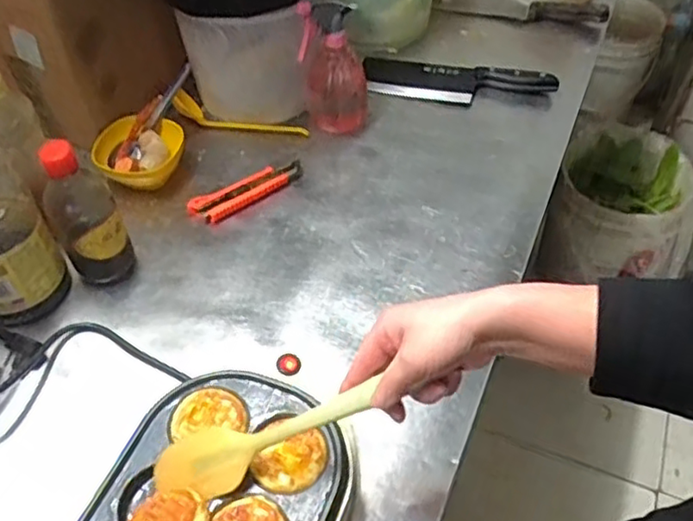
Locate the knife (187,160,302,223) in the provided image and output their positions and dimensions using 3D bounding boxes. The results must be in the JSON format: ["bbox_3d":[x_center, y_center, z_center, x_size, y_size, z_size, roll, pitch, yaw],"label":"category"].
[{"bbox_3d":[-0.127,-0.090,0.839,0.152,0.015,0.041,-30,56,-22],"label":"knife"}]

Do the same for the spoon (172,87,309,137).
[{"bbox_3d":[-0.148,-0.205,0.926,0.193,0.038,0.046,13,52,10],"label":"spoon"}]

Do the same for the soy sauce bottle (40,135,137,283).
[{"bbox_3d":[-0.279,-0.045,0.702,0.067,0.176,0.061,-32,57,-23],"label":"soy sauce bottle"}]

